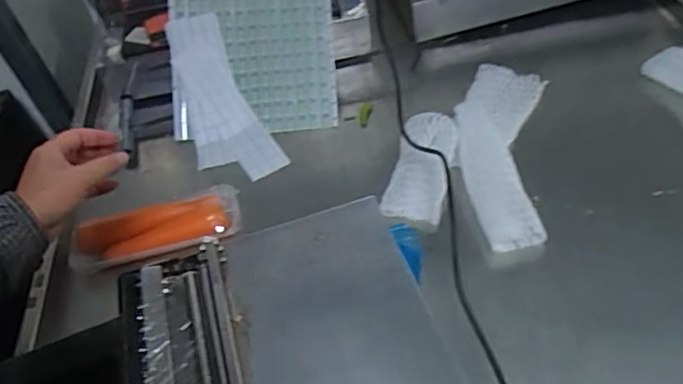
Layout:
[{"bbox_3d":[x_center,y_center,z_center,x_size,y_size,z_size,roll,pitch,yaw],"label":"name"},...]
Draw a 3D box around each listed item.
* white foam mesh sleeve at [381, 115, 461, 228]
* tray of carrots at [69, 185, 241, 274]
[{"bbox_3d":[0.116,-0.036,0.820,0.090,0.047,0.168,14,78,18],"label":"white foam mesh sleeve"},{"bbox_3d":[-0.265,0.058,0.816,0.230,0.041,0.103,-14,48,-2],"label":"tray of carrots"}]

